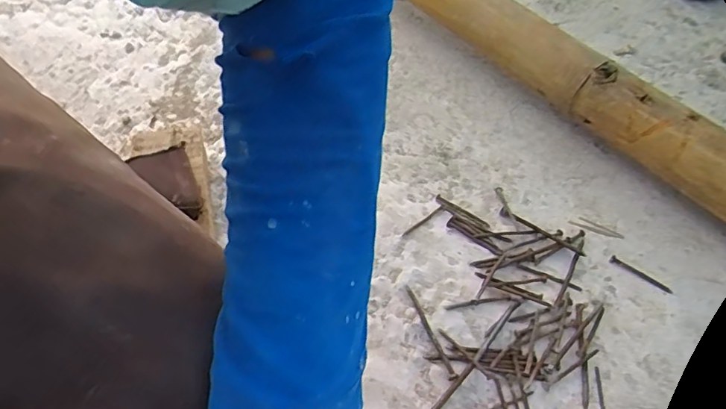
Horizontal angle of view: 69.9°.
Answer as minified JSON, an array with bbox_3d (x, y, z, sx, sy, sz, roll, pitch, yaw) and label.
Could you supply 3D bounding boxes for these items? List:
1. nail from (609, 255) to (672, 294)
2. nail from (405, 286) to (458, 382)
[{"bbox_3d":[0.211,0.052,0.394,0.047,0.004,0.007,31,58,21],"label":"nail"},{"bbox_3d":[0.047,0.089,0.367,0.006,0.004,0.074,-18,55,-13],"label":"nail"}]

